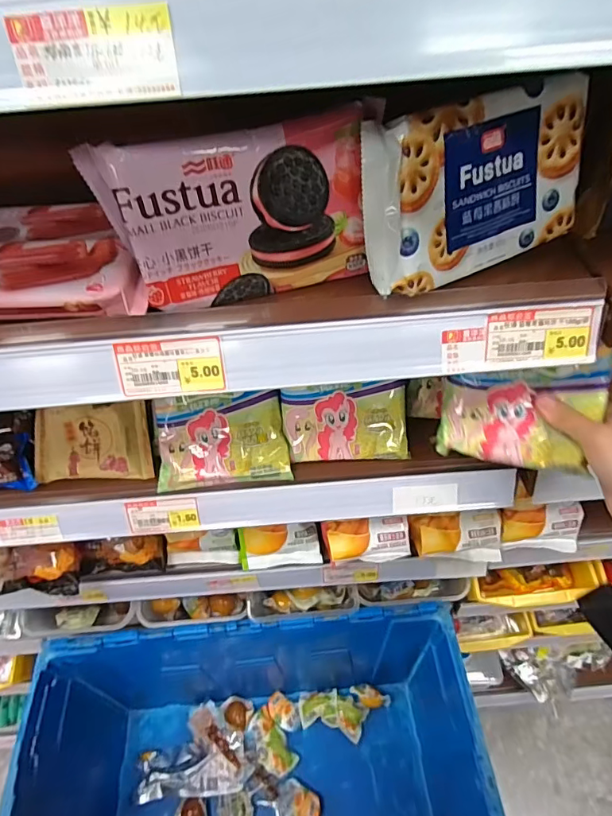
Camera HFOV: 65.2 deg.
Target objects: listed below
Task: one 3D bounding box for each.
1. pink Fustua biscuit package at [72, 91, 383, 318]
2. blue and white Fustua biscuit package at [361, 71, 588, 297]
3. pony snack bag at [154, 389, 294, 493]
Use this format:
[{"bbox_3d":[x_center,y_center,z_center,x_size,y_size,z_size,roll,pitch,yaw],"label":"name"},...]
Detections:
[{"bbox_3d":[-0.044,-0.128,0.317,0.163,0.101,0.045,-15,37,-9],"label":"pink Fustua biscuit package"},{"bbox_3d":[0.109,-0.148,0.321,0.155,0.102,0.045,-25,34,-16],"label":"blue and white Fustua biscuit package"},{"bbox_3d":[-0.082,0.031,0.478,0.123,0.035,0.088,-6,86,0],"label":"pony snack bag"}]

